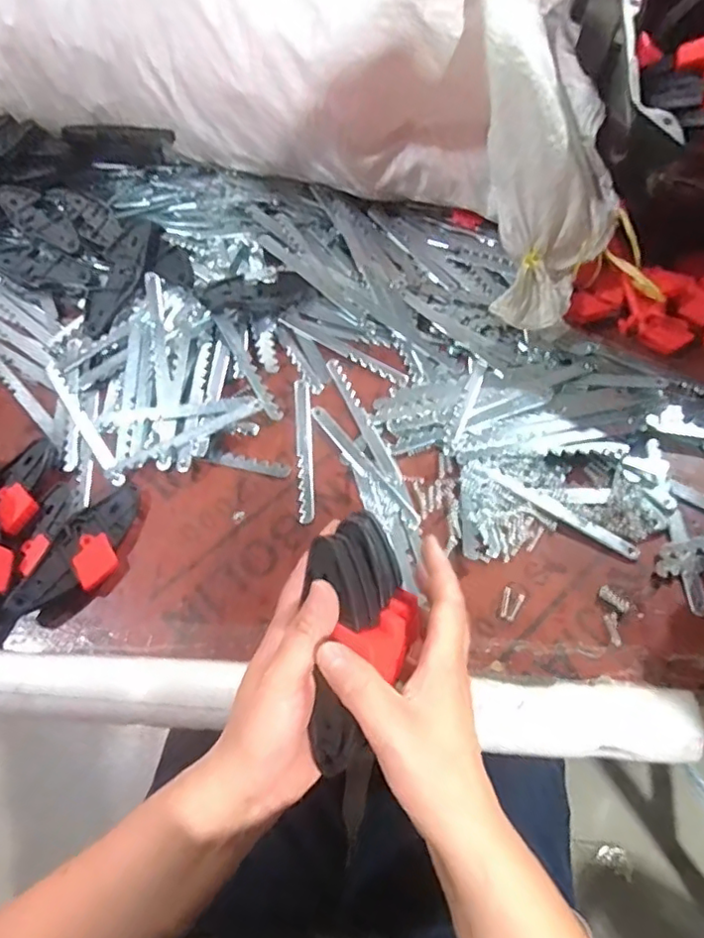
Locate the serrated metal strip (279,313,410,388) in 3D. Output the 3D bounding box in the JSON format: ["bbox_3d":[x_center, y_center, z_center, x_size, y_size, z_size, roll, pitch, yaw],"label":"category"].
[{"bbox_3d":[-0.008,-0.116,0.567,0.142,0.008,0.016,27,66,17],"label":"serrated metal strip"}]

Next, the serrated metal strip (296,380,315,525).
[{"bbox_3d":[-0.041,-0.018,0.521,0.013,0.004,0.143,-5,62,2],"label":"serrated metal strip"}]

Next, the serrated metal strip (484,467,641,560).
[{"bbox_3d":[0.167,0.034,0.475,0.132,0.004,0.013,30,67,18],"label":"serrated metal strip"}]

